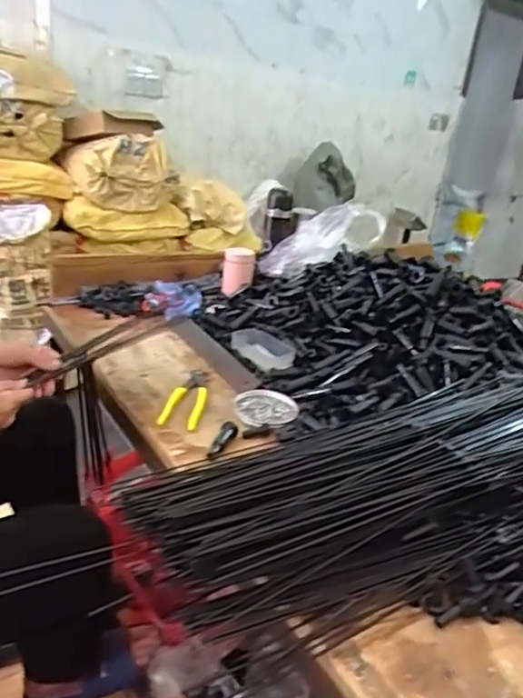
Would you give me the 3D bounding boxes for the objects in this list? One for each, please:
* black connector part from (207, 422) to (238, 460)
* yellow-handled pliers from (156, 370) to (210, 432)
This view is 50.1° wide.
[{"bbox_3d":[-0.050,0.117,0.722,0.020,0.021,0.069,12,24,14],"label":"black connector part"},{"bbox_3d":[-0.106,0.070,0.828,0.054,0.013,0.175,9,24,5],"label":"yellow-handled pliers"}]

